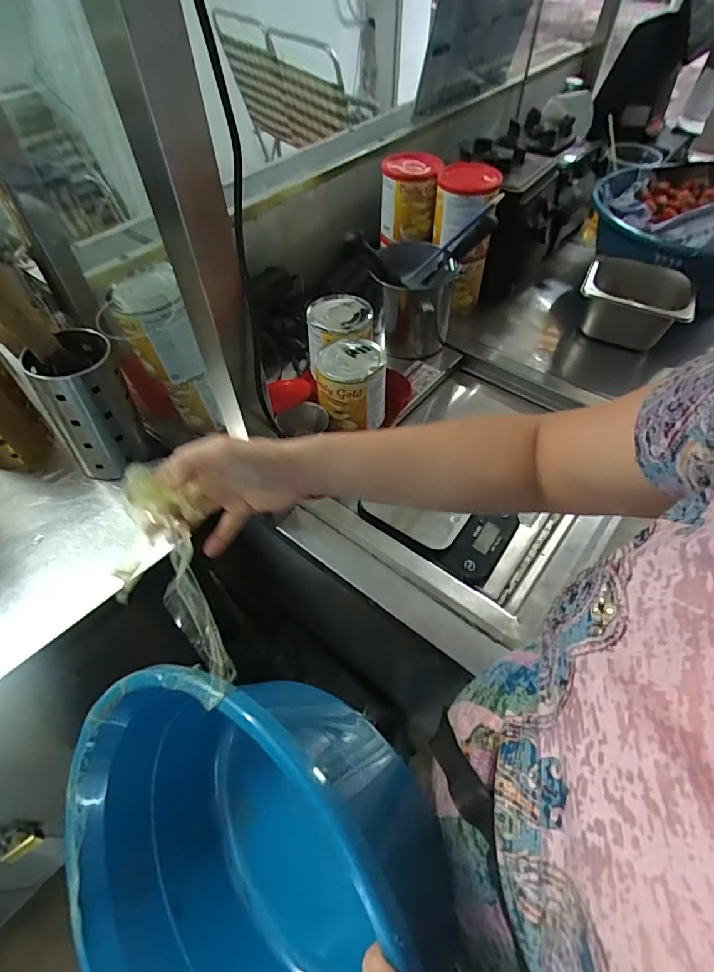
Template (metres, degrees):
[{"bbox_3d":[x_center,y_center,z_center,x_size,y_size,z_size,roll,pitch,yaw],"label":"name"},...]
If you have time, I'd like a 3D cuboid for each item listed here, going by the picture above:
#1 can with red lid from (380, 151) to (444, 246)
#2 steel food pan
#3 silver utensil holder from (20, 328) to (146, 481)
[{"bbox_3d":[0.091,-0.491,0.822,0.095,0.130,0.085,10,54,8],"label":"can with red lid"},{"bbox_3d":[0.471,-0.310,0.818,0.169,0.094,0.138,22,57,16],"label":"steel food pan"},{"bbox_3d":[-0.353,-0.110,0.631,0.099,0.170,0.107,-27,58,-18],"label":"silver utensil holder"}]

